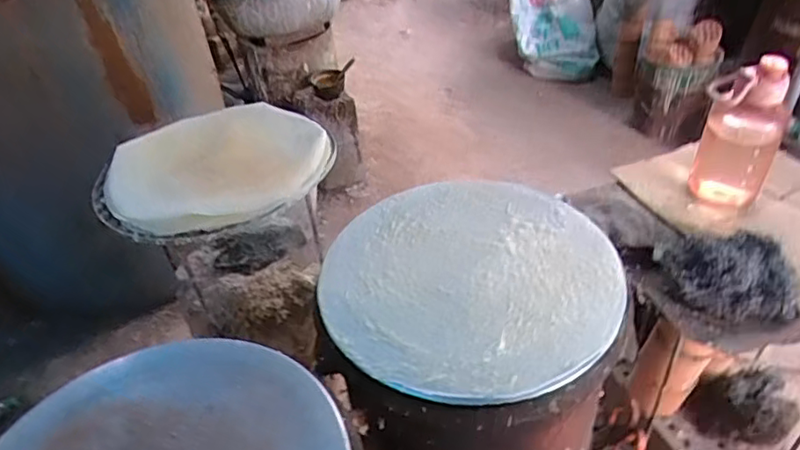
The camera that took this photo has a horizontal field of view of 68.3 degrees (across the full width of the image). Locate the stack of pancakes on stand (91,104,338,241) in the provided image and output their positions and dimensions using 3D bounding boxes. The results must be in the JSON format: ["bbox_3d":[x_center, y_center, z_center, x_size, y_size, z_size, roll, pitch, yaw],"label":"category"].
[{"bbox_3d":[-0.282,-0.091,0.951,0.368,0.069,0.283,-28,44,-27],"label":"stack of pancakes on stand"}]

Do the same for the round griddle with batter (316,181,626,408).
[{"bbox_3d":[0.085,0.061,0.732,0.348,0.034,0.342,-3,38,2],"label":"round griddle with batter"}]

